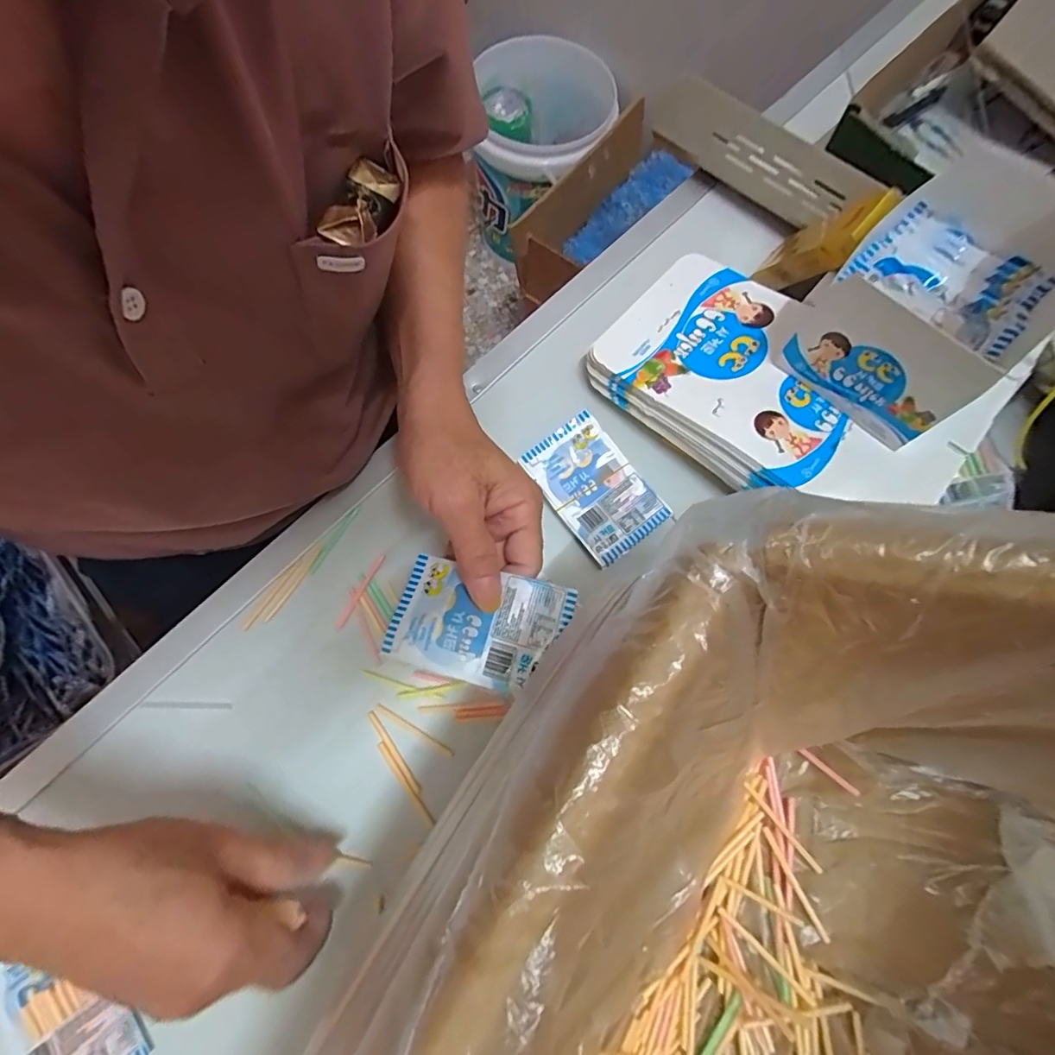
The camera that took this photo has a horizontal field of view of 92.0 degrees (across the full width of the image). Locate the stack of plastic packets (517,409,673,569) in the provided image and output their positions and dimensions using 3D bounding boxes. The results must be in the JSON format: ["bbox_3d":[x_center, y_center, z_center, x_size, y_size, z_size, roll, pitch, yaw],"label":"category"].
[{"bbox_3d":[0.050,-0.031,0.387,0.067,0.011,0.105,-36,78,-11],"label":"stack of plastic packets"}]

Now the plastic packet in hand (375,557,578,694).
[{"bbox_3d":[-0.029,0.057,0.299,0.098,0.020,0.065,16,74,3],"label":"plastic packet in hand"}]

